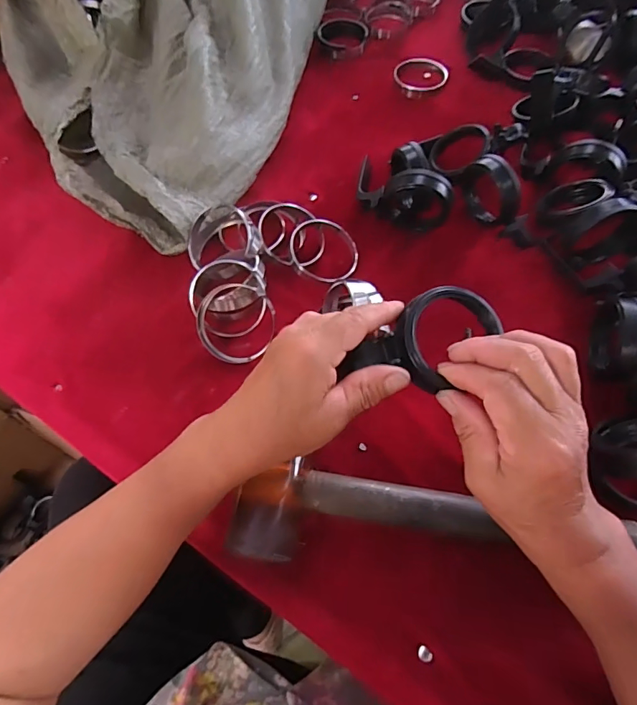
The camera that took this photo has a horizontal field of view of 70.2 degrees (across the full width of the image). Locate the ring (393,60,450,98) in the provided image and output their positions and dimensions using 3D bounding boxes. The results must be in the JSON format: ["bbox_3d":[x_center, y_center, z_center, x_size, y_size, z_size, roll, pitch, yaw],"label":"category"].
[{"bbox_3d":[0.145,-0.390,0.636,0.070,0.014,0.070,0,60,0],"label":"ring"}]

